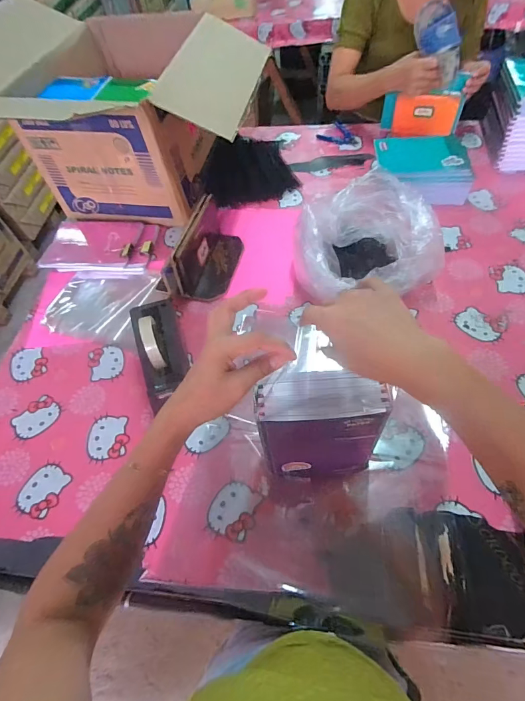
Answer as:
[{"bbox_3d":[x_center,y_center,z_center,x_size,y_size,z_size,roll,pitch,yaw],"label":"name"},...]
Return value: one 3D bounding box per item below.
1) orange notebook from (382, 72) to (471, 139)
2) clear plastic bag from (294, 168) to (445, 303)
[{"bbox_3d":[0.426,-0.638,1.024,0.193,0.115,0.018,7,48,20],"label":"orange notebook"},{"bbox_3d":[0.199,-0.222,0.786,0.255,0.148,0.237,-5,57,2],"label":"clear plastic bag"}]

